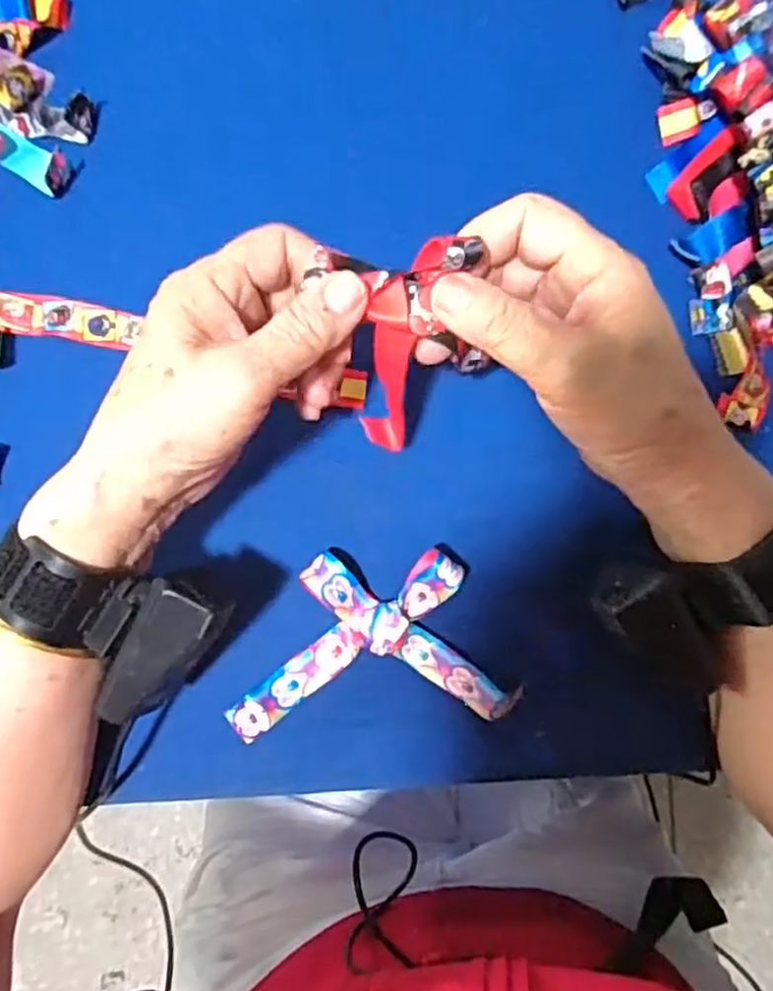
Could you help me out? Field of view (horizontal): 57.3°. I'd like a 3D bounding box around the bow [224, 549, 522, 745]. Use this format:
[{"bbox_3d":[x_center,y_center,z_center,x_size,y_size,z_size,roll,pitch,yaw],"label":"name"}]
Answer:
[{"bbox_3d":[-0.010,0.072,0.351,0.133,0.017,0.081,-4,81,-5],"label":"bow"}]

